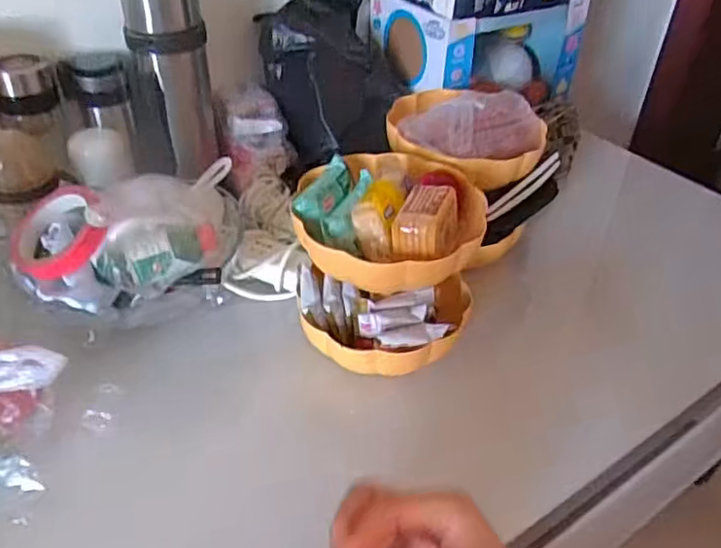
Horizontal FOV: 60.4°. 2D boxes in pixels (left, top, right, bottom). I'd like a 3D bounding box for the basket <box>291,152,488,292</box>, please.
[{"bbox_3d":[0.029,-0.063,0.586,0.172,0.051,0.181,5,39,4],"label":"basket"}]

